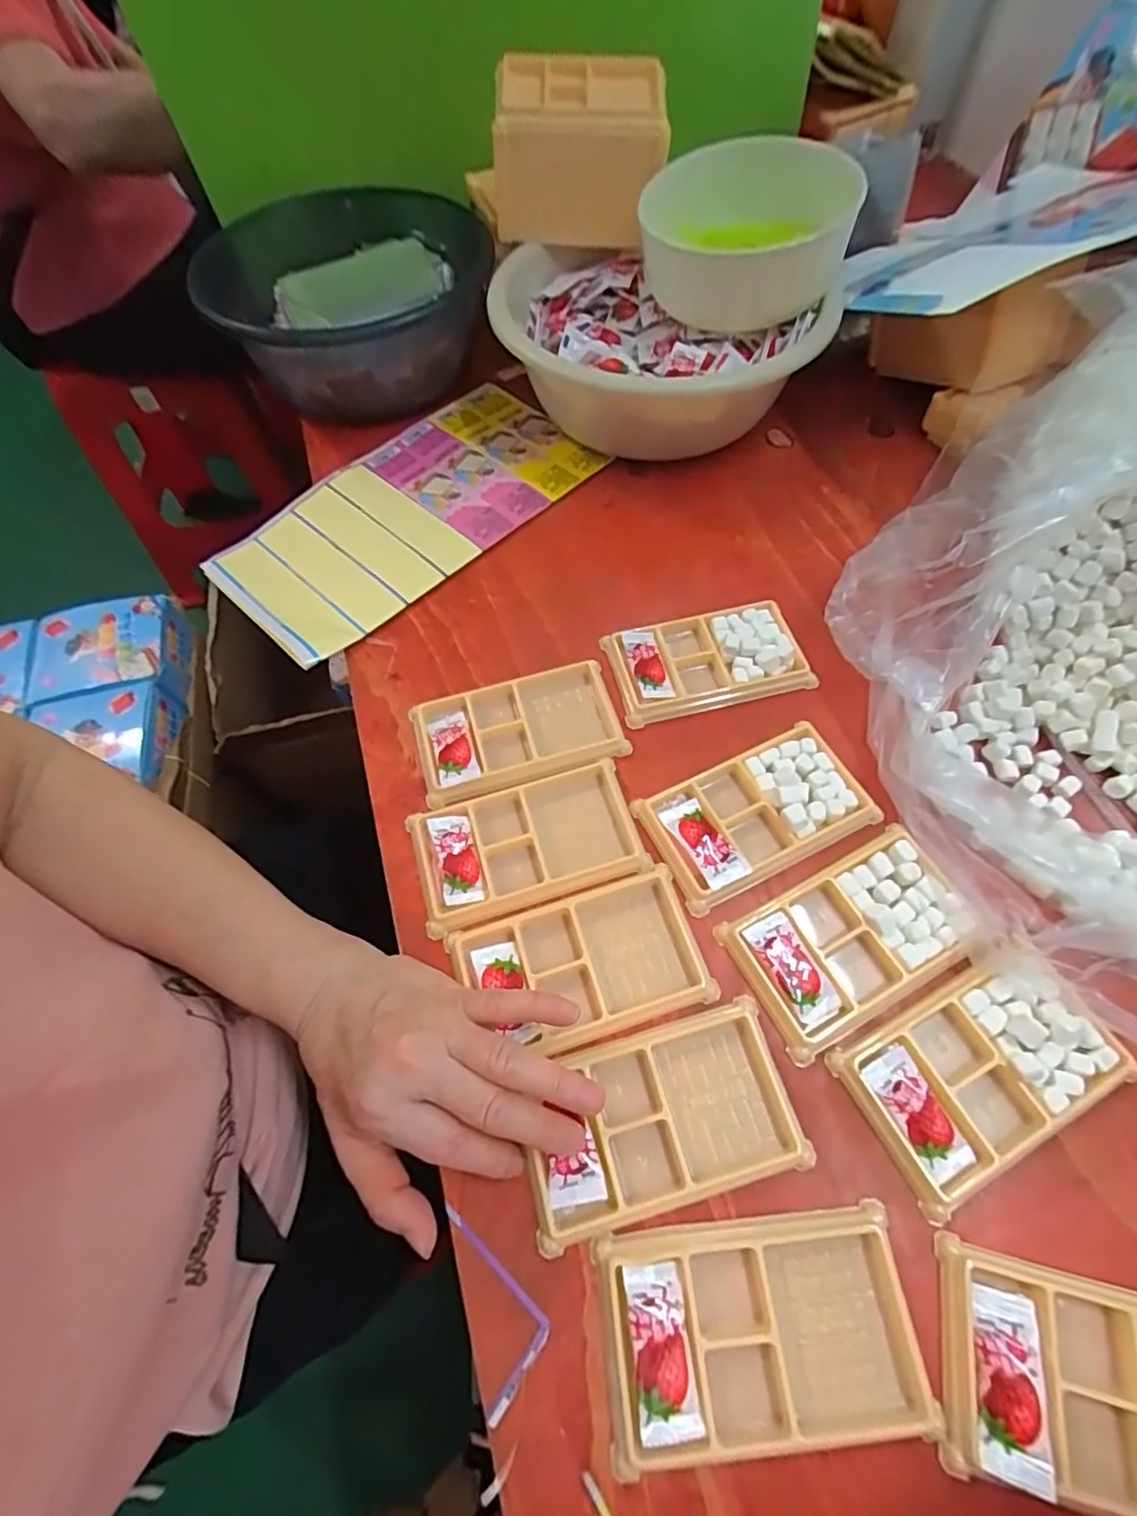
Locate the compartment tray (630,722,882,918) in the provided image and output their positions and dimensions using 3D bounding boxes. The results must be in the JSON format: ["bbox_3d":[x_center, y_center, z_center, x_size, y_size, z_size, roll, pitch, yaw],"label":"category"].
[{"bbox_3d":[0.118,0.033,0.381,0.133,0.017,0.077,-21,63,-9],"label":"compartment tray"}]

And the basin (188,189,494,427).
[{"bbox_3d":[-0.204,-0.438,0.599,0.257,0.104,0.240,-1,62,2],"label":"basin"}]

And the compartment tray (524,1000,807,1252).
[{"bbox_3d":[0.044,0.182,0.312,0.134,0.013,0.080,-14,62,-5],"label":"compartment tray"}]

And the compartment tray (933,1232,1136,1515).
[{"bbox_3d":[0.228,0.266,0.254,0.130,0.017,0.076,12,63,9],"label":"compartment tray"}]

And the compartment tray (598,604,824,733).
[{"bbox_3d":[0.099,-0.070,0.439,0.132,0.018,0.071,-12,62,-4],"label":"compartment tray"}]

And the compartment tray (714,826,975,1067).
[{"bbox_3d":[0.161,0.101,0.346,0.129,0.013,0.076,-25,64,-11],"label":"compartment tray"}]

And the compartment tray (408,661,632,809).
[{"bbox_3d":[-0.034,-0.016,0.417,0.136,0.015,0.078,-14,62,-5],"label":"compartment tray"}]

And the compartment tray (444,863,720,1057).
[{"bbox_3d":[0.007,0.117,0.350,0.132,0.015,0.077,-17,62,-7],"label":"compartment tray"}]

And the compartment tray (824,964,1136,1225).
[{"bbox_3d":[0.211,0.159,0.315,0.129,0.015,0.075,-26,64,-11],"label":"compartment tray"}]

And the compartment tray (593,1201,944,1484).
[{"bbox_3d":[0.084,0.254,0.271,0.133,0.011,0.078,-6,62,-1],"label":"compartment tray"}]

